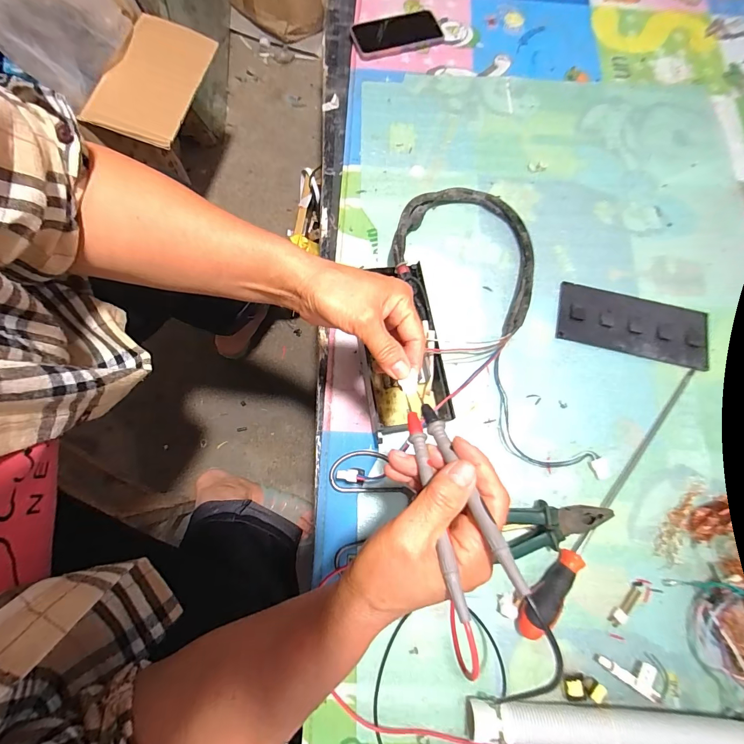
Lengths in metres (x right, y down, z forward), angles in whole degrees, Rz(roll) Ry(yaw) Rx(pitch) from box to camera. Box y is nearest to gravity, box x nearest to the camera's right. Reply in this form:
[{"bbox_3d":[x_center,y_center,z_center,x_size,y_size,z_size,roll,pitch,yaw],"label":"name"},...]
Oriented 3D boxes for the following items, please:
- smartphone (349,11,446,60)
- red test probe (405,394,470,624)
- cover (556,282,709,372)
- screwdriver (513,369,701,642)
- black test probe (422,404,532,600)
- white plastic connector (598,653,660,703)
[{"bbox_3d":[0.045,-0.580,0.621,0.152,0.015,0.066,-17,76,-7],"label":"smartphone"},{"bbox_3d":[0.038,0.077,0.233,0.010,0.006,0.139,-7,53,-4],"label":"red test probe"},{"bbox_3d":[0.356,-0.064,0.494,0.197,0.010,0.086,14,75,2],"label":"cover"},{"bbox_3d":[0.292,0.142,0.426,0.026,0.030,0.385,43,78,9],"label":"screwdriver"},{"bbox_3d":[0.058,0.070,0.225,0.009,0.007,0.127,-18,48,-7],"label":"black test probe"},{"bbox_3d":[0.277,0.319,0.386,0.064,0.016,0.029,32,76,6],"label":"white plastic connector"}]

